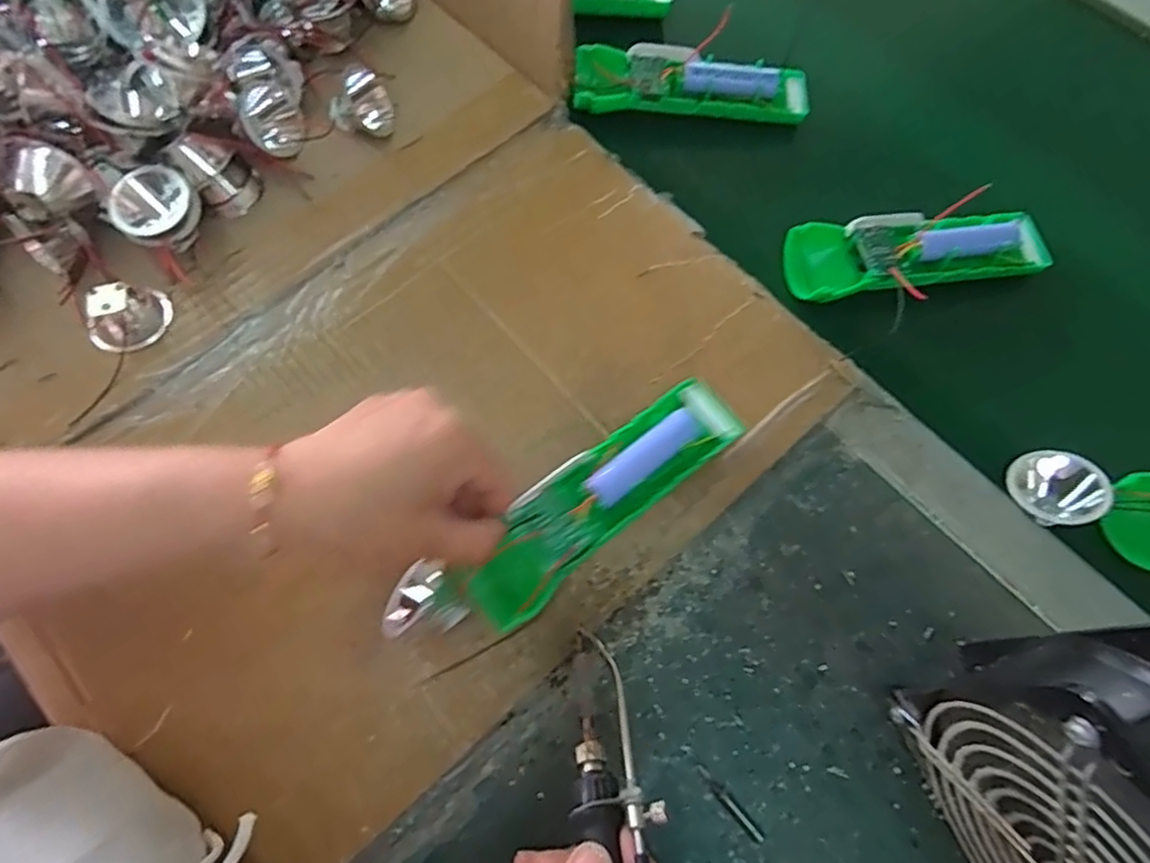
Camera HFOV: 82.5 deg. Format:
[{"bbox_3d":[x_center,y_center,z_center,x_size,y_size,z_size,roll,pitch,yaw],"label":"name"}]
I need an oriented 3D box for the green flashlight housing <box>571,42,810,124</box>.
[{"bbox_3d":[0.082,-0.247,0.463,0.164,0.020,0.050,8,70,2],"label":"green flashlight housing"}]

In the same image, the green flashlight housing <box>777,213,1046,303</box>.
[{"bbox_3d":[0.210,-0.113,0.408,0.156,0.021,0.049,-8,70,-3],"label":"green flashlight housing"}]

